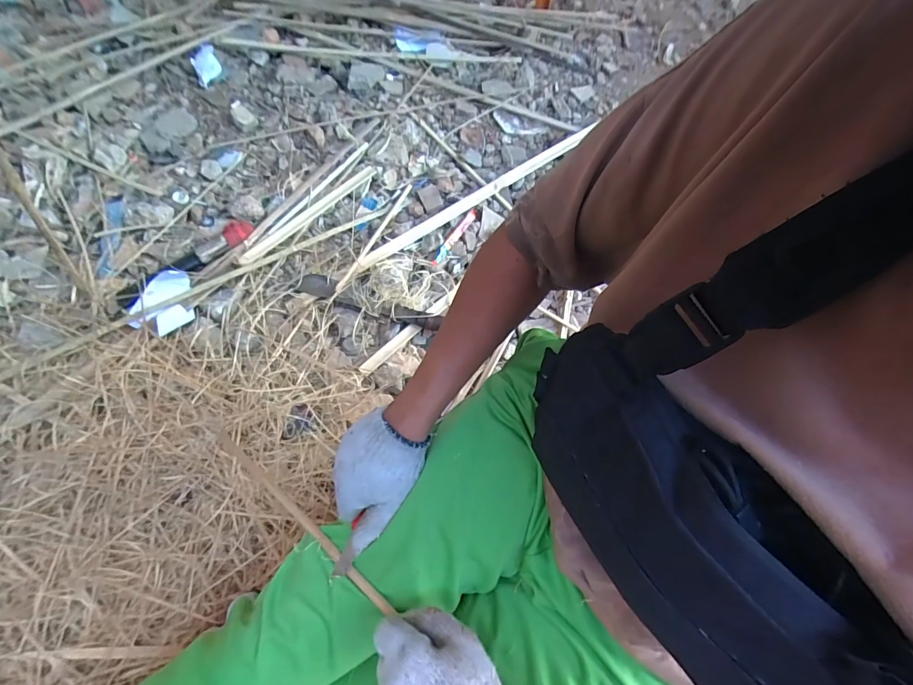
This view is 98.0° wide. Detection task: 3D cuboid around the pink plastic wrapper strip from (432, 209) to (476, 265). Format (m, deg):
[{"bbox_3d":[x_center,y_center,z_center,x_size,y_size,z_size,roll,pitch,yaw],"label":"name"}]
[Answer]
[{"bbox_3d":[-0.005,-0.243,0.916,0.022,0.019,0.187,28,70,10],"label":"pink plastic wrapper strip"}]

